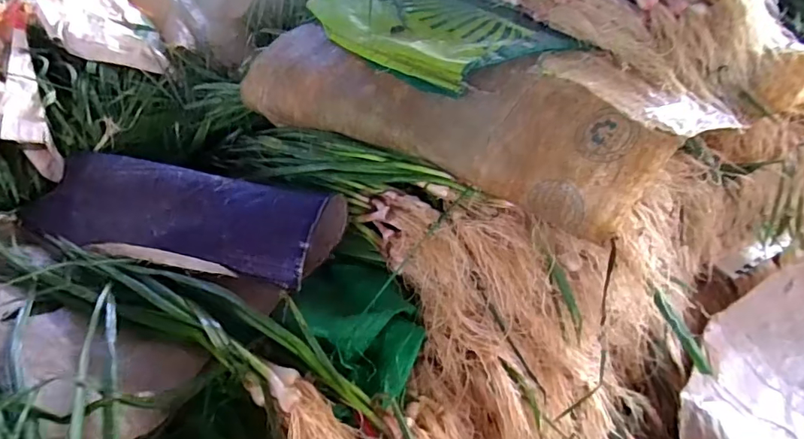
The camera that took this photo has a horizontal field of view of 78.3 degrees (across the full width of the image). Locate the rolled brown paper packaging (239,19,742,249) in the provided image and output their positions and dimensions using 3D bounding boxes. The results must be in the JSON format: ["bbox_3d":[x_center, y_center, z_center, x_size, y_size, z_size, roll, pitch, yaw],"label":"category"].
[{"bbox_3d":[0.025,-0.149,0.586,0.581,0.115,0.171,27,45,32],"label":"rolled brown paper packaging"}]

